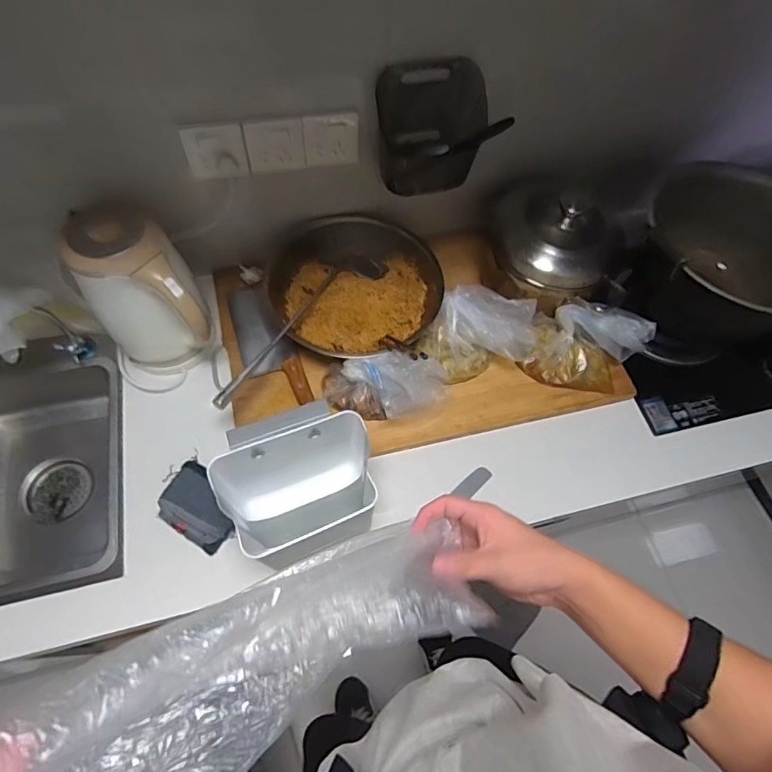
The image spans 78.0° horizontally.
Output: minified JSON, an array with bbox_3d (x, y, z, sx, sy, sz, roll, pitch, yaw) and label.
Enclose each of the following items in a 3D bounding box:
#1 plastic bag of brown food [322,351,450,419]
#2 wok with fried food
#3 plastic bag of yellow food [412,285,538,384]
[{"bbox_3d":[-0.005,0.008,0.766,0.204,0.106,0.094,10,62,1],"label":"plastic bag of brown food"},{"bbox_3d":[-0.062,-0.188,0.865,0.274,0.086,0.286,2,63,-3],"label":"wok with fried food"},{"bbox_3d":[0.161,-0.080,0.818,0.174,0.115,0.153,26,64,9],"label":"plastic bag of yellow food"}]

